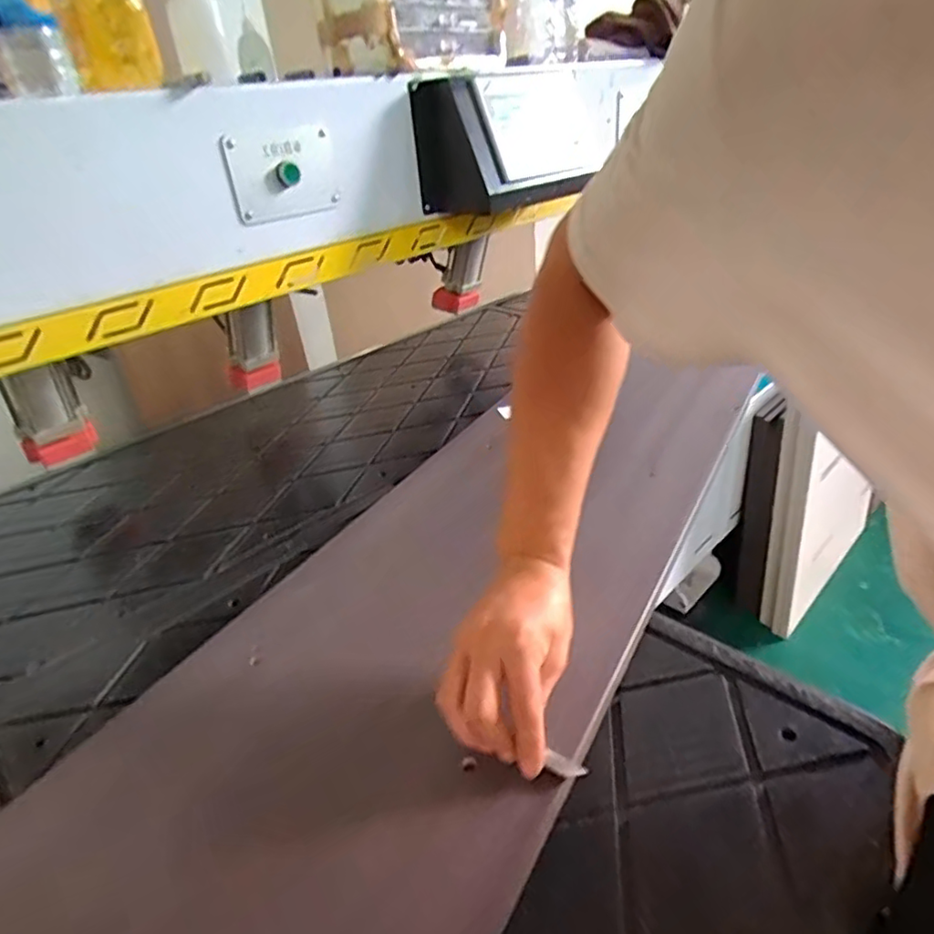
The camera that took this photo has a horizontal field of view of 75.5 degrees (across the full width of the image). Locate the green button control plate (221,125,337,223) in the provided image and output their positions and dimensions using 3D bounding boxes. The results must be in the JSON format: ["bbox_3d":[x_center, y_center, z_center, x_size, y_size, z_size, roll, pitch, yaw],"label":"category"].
[{"bbox_3d":[-0.235,-0.377,0.772,0.146,0.098,0.017,-30,37,-34],"label":"green button control plate"}]

